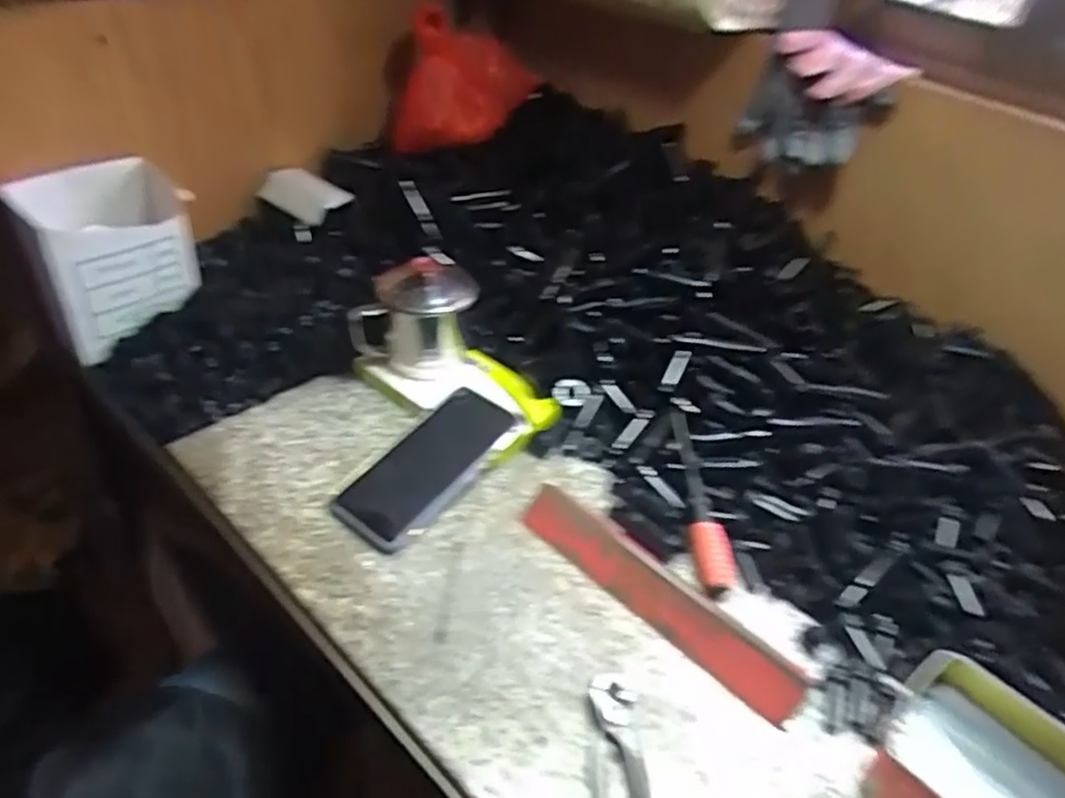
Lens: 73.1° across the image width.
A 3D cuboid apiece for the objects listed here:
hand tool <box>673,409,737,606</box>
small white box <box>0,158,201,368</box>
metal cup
[{"bbox_3d":[0.133,0.079,0.579,0.031,0.031,0.162,0,41,-9],"label":"hand tool"},{"bbox_3d":[-0.373,-0.128,0.640,0.058,0.137,0.122,33,47,26],"label":"small white box"},{"bbox_3d":[-0.106,-0.078,0.664,0.103,0.096,0.103,5,41,-4],"label":"metal cup"}]

